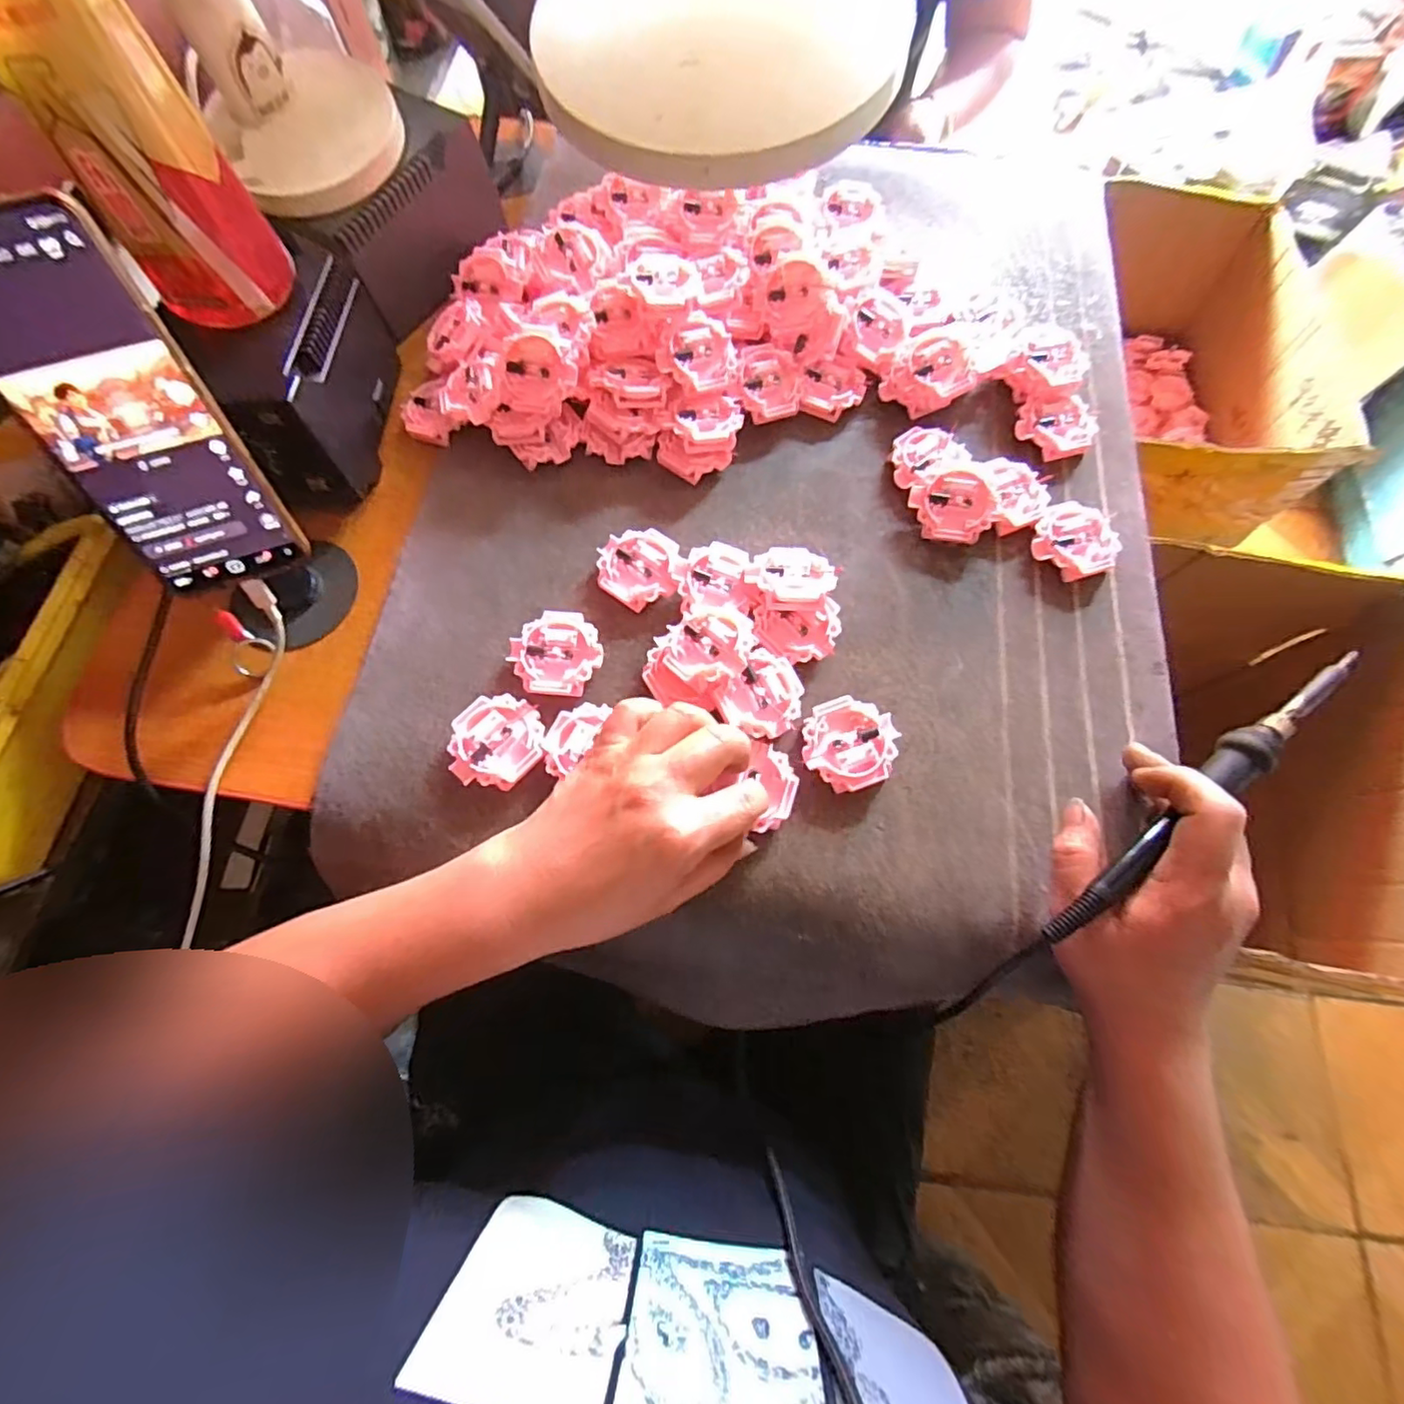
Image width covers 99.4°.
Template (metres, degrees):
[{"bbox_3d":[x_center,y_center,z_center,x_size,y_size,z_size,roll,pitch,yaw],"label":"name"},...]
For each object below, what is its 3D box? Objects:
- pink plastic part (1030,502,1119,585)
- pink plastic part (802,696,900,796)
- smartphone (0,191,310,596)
[{"bbox_3d":[0.248,-0.106,0.395,0.052,0.014,0.054,30,73,11],"label":"pink plastic part"},{"bbox_3d":[0.087,0.025,0.347,0.054,0.016,0.051,0,70,1],"label":"pink plastic part"},{"bbox_3d":[-0.271,-0.132,0.284,0.071,0.160,0.013,-15,41,-5],"label":"smartphone"}]

